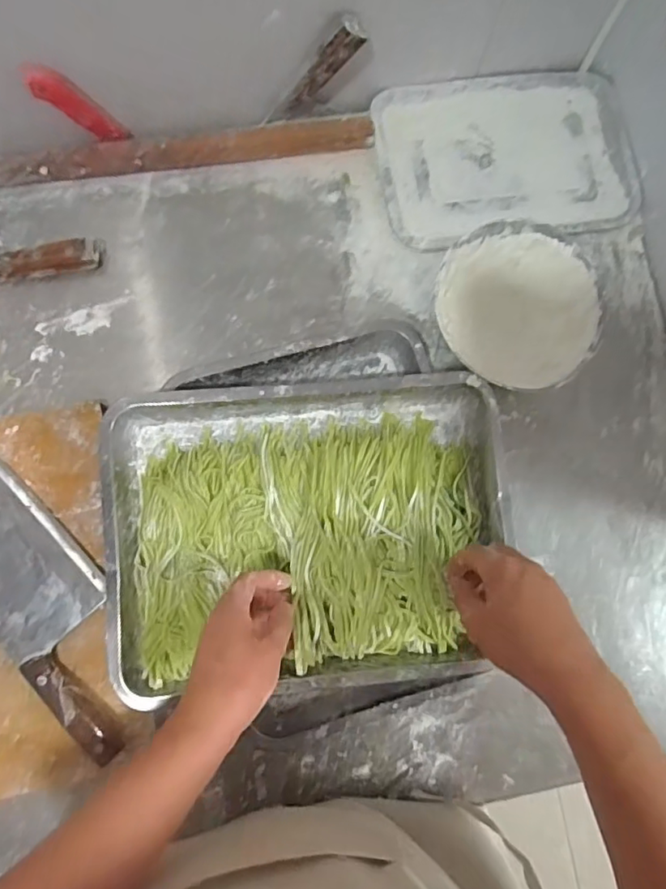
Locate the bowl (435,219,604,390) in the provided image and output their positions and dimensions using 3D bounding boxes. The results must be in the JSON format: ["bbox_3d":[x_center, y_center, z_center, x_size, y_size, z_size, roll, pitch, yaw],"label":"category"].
[{"bbox_3d":[0.197,-0.148,0.614,0.174,0.068,0.173,1,81,-4],"label":"bowl"}]

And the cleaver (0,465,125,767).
[{"bbox_3d":[-0.297,0.139,0.541,0.110,0.025,0.332,-44,87,-9],"label":"cleaver"}]

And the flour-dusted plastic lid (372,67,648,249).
[{"bbox_3d":[0.212,-0.350,0.674,0.317,0.031,0.215,-11,82,-5],"label":"flour-dusted plastic lid"}]

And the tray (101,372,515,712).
[{"bbox_3d":[-0.020,0.085,0.541,0.375,0.050,0.285,-5,82,-5],"label":"tray"}]

